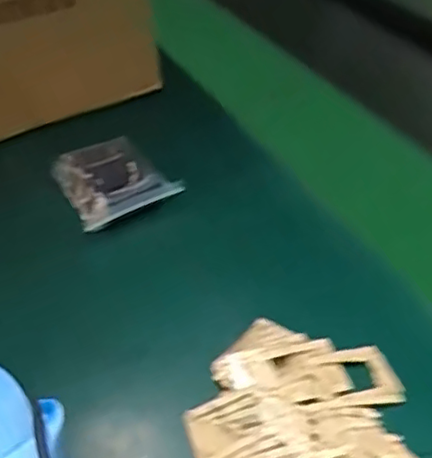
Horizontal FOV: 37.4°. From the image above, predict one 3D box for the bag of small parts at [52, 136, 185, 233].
[{"bbox_3d":[-0.092,-0.046,0.571,0.085,0.030,0.099,-22,44,-19],"label":"bag of small parts"}]

